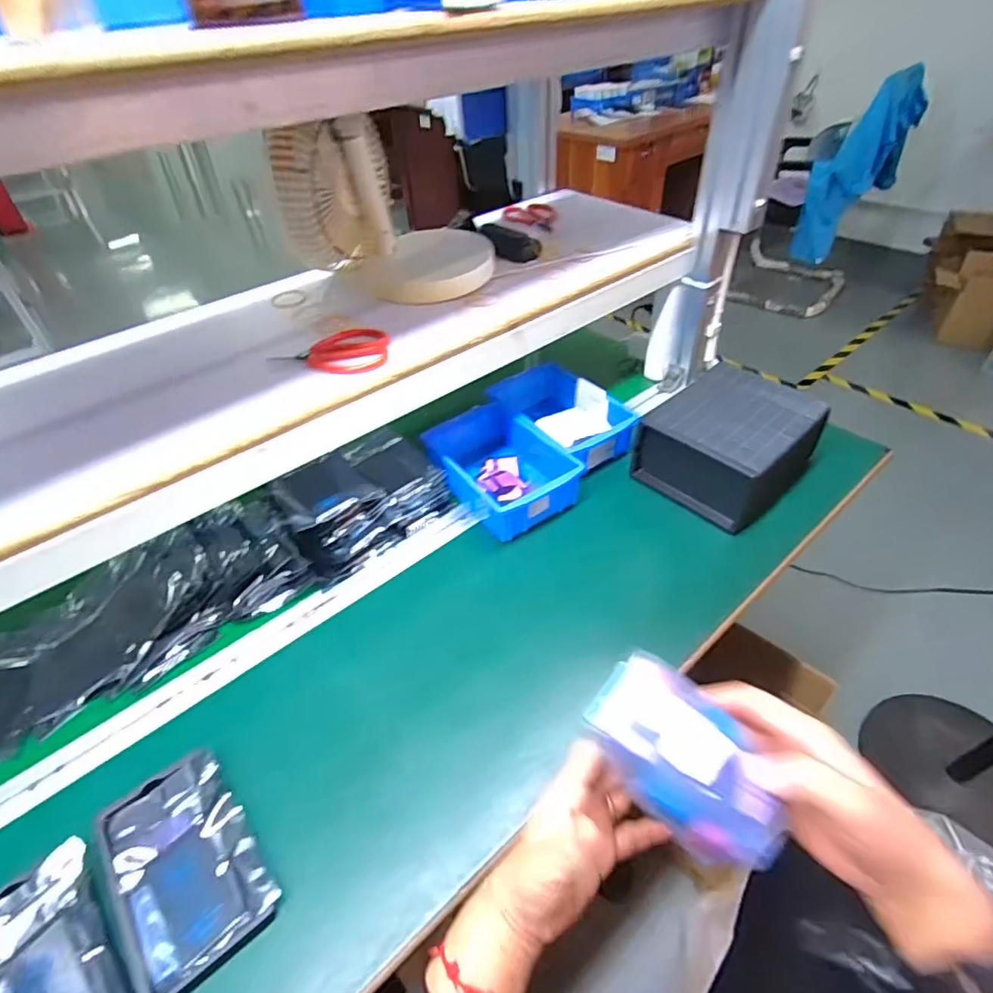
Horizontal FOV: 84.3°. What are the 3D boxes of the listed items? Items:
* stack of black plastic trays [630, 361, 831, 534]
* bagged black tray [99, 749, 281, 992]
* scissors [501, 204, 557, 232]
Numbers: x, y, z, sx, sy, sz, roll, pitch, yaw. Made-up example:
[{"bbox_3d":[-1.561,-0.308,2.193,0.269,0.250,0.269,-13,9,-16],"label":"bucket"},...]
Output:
[{"bbox_3d":[0.305,-0.072,0.731,0.188,0.097,0.166,-35,51,-29],"label":"stack of black plastic trays"},{"bbox_3d":[-0.251,0.291,0.437,0.098,0.014,0.152,-31,49,-26],"label":"bagged black tray"},{"bbox_3d":[0.059,-0.442,0.868,0.078,0.013,0.110,-14,44,-10],"label":"scissors"}]

